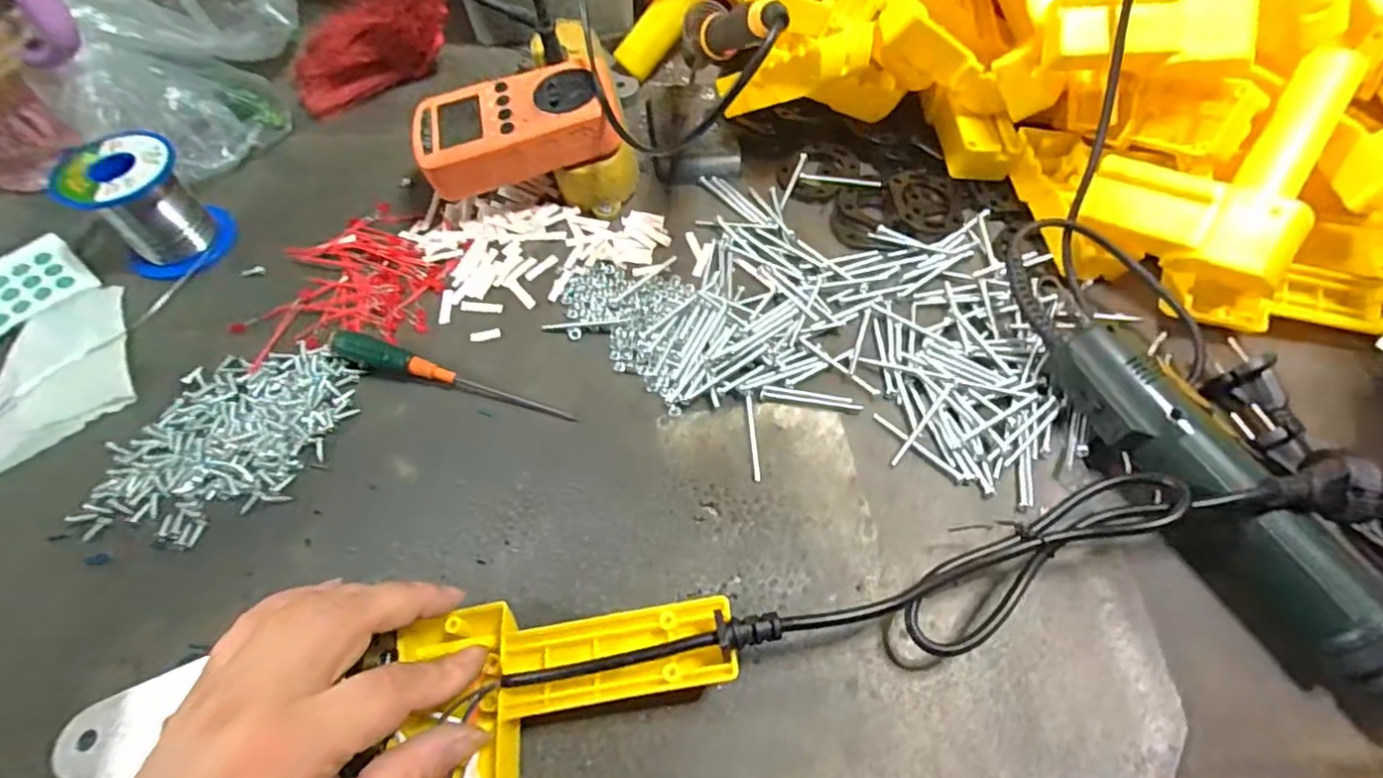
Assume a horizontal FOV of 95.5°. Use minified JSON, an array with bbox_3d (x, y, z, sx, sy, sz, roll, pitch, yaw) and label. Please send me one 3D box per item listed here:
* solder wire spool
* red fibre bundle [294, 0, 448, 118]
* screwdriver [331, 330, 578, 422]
[{"bbox_3d":[-0.335,-0.114,0.387,0.069,0.057,0.062,38,66,21],"label":"solder wire spool"},{"bbox_3d":[-0.240,-0.276,0.486,0.163,0.079,0.052,-38,60,18],"label":"red fibre bundle"},{"bbox_3d":[-0.137,-0.009,0.357,0.143,0.018,0.016,15,60,10],"label":"screwdriver"}]

